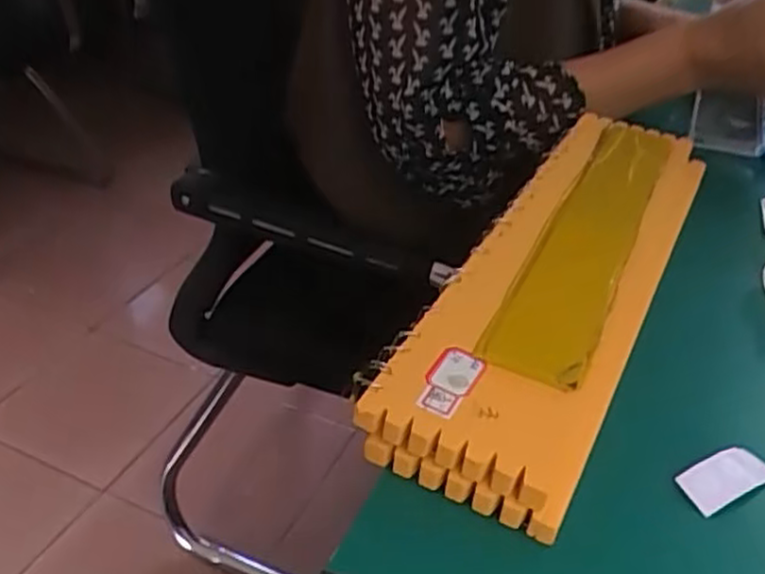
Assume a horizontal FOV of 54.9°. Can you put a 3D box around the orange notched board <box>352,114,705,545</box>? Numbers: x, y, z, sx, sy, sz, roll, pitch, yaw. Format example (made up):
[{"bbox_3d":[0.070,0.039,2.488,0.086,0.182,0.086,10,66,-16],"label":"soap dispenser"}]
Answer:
[{"bbox_3d":[0.102,-0.013,0.396,0.086,0.033,0.325,20,39,21],"label":"orange notched board"}]

